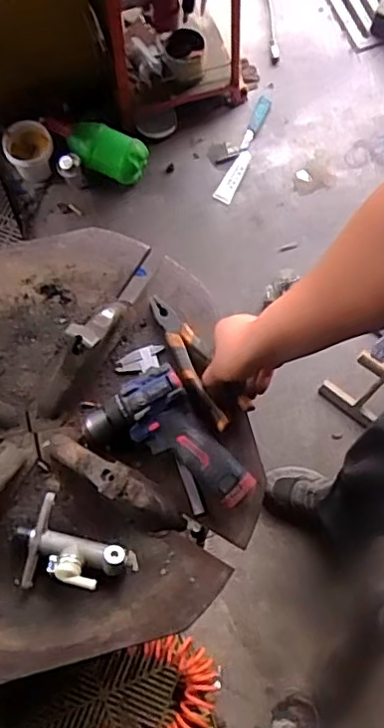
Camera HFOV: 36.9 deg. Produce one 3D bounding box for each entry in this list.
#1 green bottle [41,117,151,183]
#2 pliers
[{"bbox_3d":[-0.251,-0.573,1.516,0.273,0.085,0.113,25,75,6],"label":"green bottle"},{"bbox_3d":[0.000,-0.010,0.735,0.040,0.025,0.198,-24,67,-6],"label":"pliers"}]

